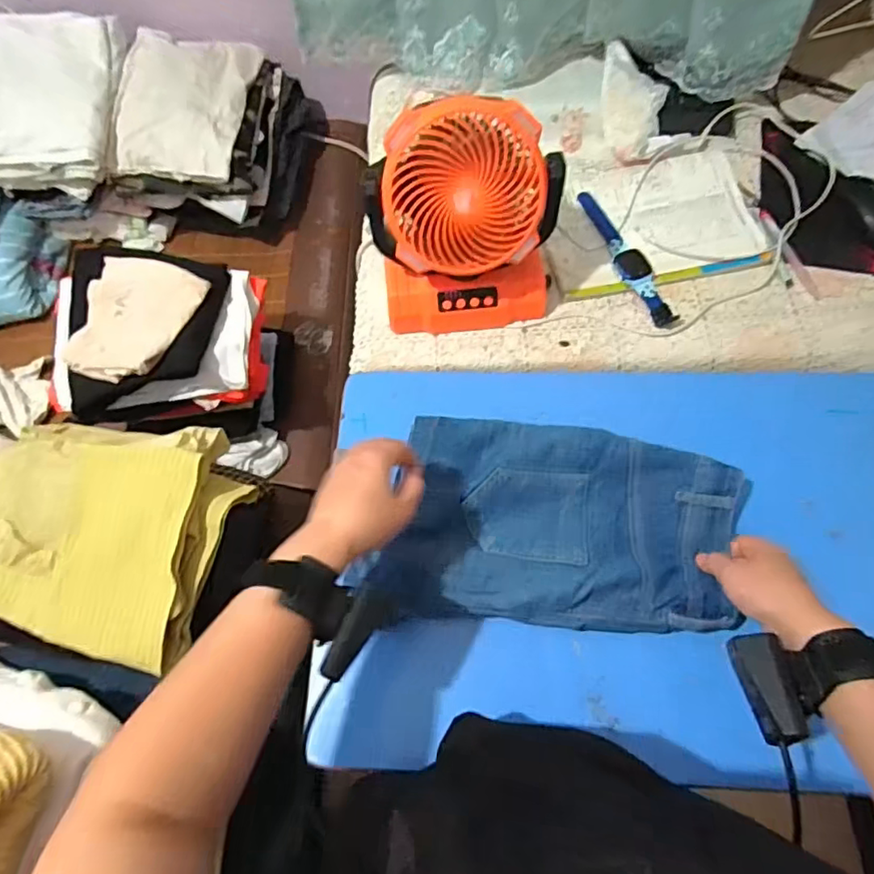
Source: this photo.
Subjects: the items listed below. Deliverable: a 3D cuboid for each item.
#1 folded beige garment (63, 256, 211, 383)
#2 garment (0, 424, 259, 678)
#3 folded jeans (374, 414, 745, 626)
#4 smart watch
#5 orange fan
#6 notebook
[{"bbox_3d":[-0.433,-0.164,0.798,0.181,0.032,0.177,12,73,22],"label":"folded beige garment"},{"bbox_3d":[-0.343,0.089,0.576,0.263,0.061,0.234,7,66,7],"label":"garment"},{"bbox_3d":[0.118,0.076,0.546,0.319,0.030,0.195,1,66,4],"label":"folded jeans"},{"bbox_3d":[0.234,-0.228,0.715,0.037,0.010,0.212,-22,66,-6],"label":"smart watch"},{"bbox_3d":[0.029,-0.218,0.606,0.196,0.225,0.104,-4,65,2],"label":"orange fan"},{"bbox_3d":[0.272,-0.284,0.740,0.266,0.024,0.198,-8,65,0],"label":"notebook"}]

